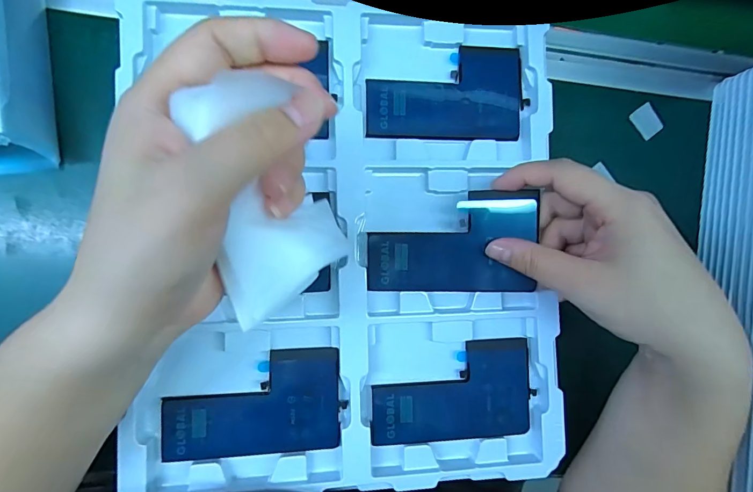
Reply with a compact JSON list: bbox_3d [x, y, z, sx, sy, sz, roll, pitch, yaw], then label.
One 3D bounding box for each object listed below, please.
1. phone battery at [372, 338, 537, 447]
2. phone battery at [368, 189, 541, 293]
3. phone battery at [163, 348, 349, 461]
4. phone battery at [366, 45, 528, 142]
[{"bbox_3d":[0.052,0.099,0.264,0.109,0.004,0.064,-3,86,-7],"label":"phone battery"},{"bbox_3d":[0.048,-0.002,0.252,0.105,0.007,0.064,-1,95,6],"label":"phone battery"},{"bbox_3d":[-0.077,0.101,0.248,0.107,0.007,0.064,0,86,-7],"label":"phone battery"},{"bbox_3d":[0.048,-0.107,0.271,0.109,0.004,0.064,0,86,-7],"label":"phone battery"}]

